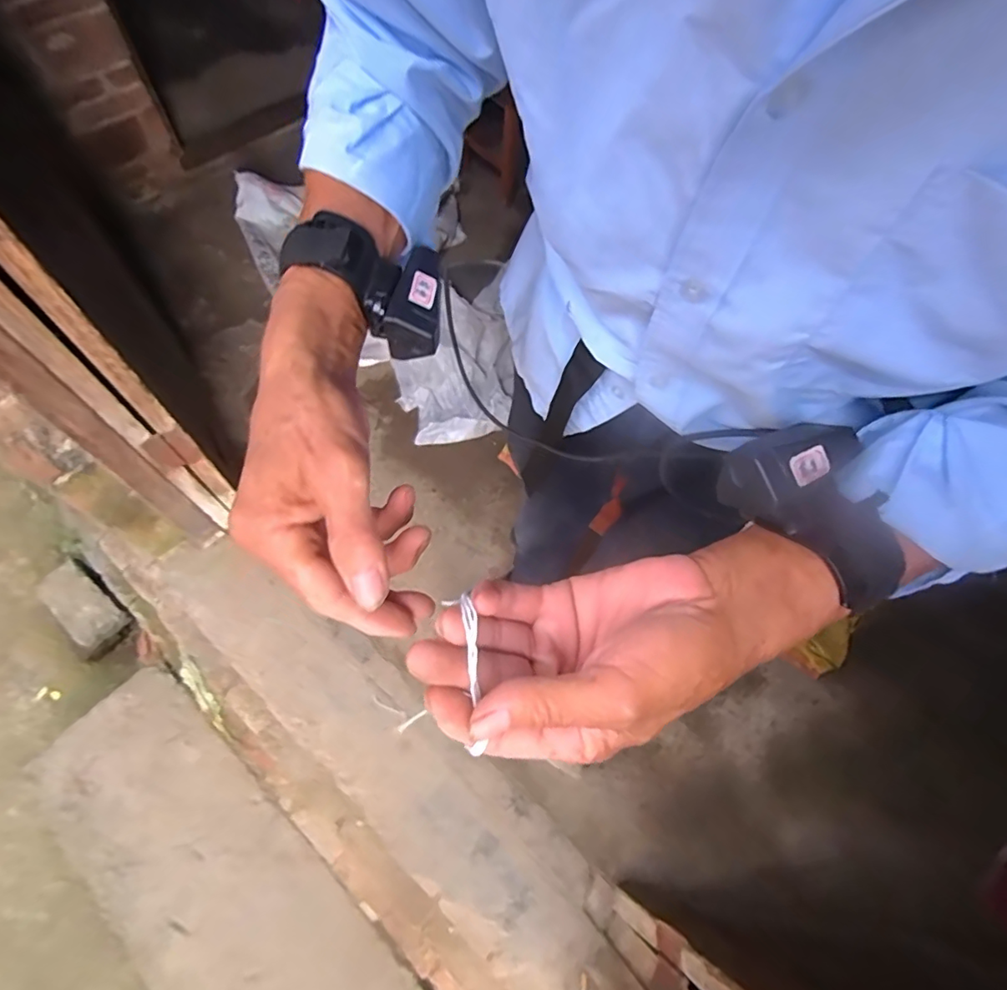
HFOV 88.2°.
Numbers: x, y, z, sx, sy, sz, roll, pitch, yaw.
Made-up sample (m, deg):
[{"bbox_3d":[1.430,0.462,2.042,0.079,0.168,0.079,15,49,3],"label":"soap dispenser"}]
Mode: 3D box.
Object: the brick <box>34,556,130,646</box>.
[{"bbox_3d":[-1.165,0.297,1.431,0.122,0.072,0.249,-41,86,-20],"label":"brick"}]

